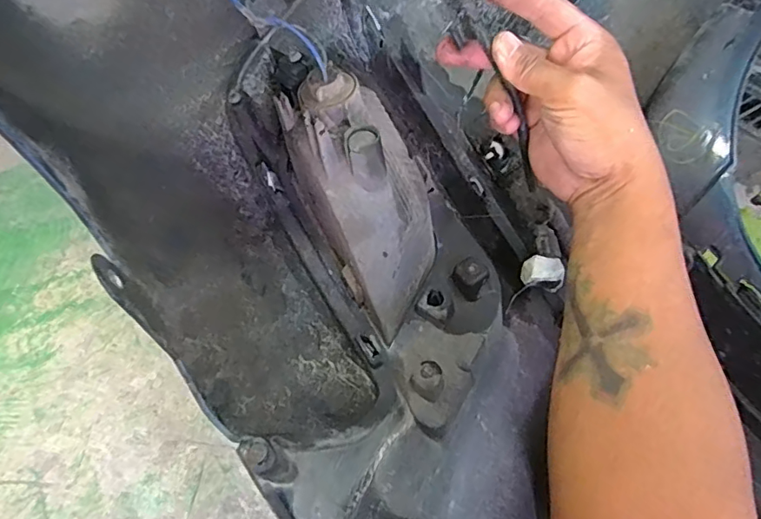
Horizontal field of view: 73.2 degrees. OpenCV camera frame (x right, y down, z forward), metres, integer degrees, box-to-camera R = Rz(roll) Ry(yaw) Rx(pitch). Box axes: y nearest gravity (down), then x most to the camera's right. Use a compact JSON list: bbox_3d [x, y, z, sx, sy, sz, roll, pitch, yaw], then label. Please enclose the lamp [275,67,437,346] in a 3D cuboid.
[{"bbox_3d":[-0.008,-0.039,0.361,0.076,0.180,0.088,-29,26,-18],"label":"lamp"}]

